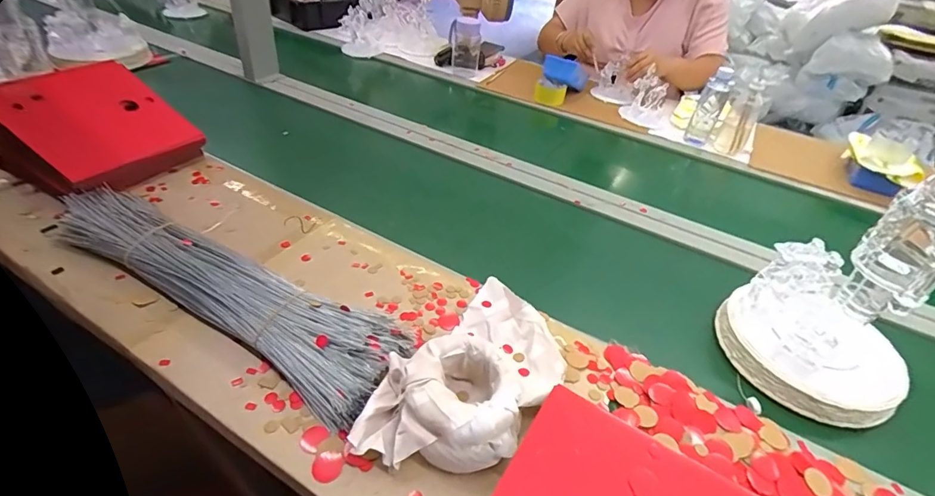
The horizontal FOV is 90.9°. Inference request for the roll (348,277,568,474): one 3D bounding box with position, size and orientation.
[{"bbox_3d":[0.016,0.133,0.518,0.151,0.066,0.284,25,43,21],"label":"roll"}]

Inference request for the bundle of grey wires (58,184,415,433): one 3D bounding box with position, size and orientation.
[{"bbox_3d":[-0.332,0.042,0.575,0.546,0.034,0.121,21,42,17],"label":"bundle of grey wires"}]

